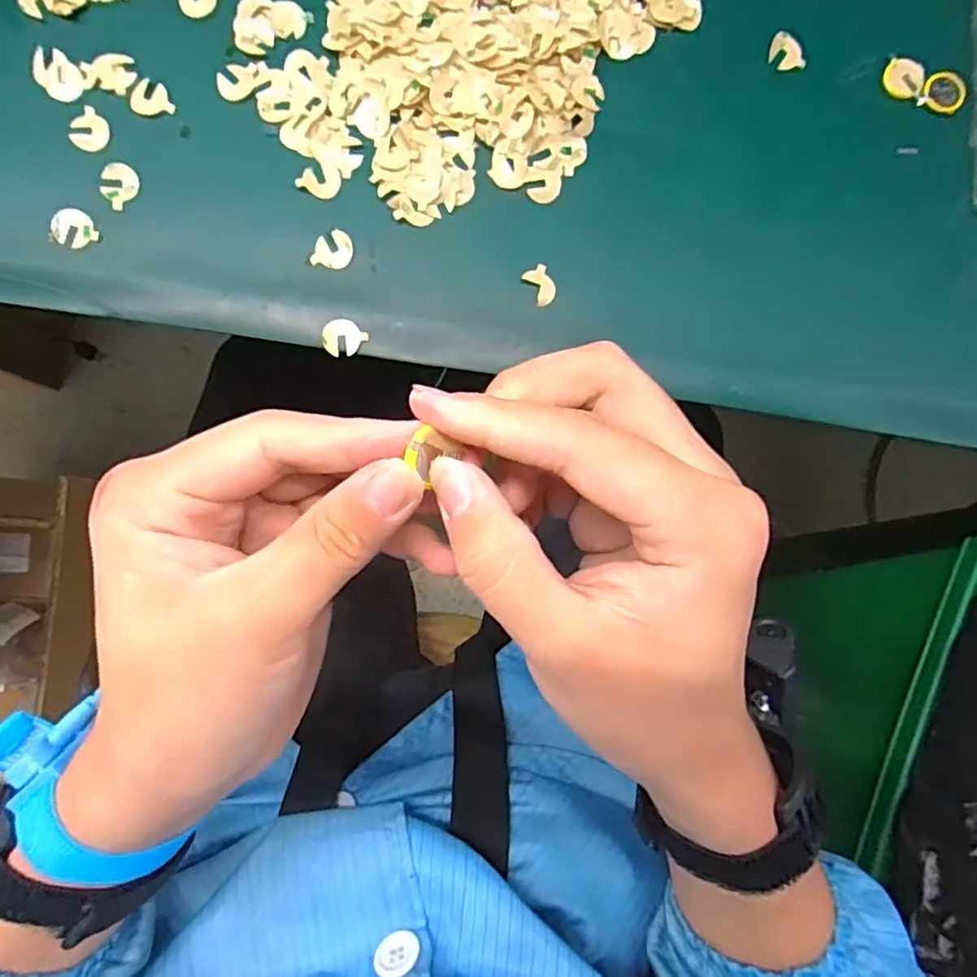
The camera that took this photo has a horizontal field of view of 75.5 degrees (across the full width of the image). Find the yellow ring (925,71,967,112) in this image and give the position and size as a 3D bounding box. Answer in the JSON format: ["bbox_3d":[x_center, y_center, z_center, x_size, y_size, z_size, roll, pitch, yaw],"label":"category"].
[{"bbox_3d":[0.223,-0.194,0.309,0.018,0.005,0.018,0,88,-1],"label":"yellow ring"}]

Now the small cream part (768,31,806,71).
[{"bbox_3d":[0.147,-0.215,0.309,0.018,0.004,0.017,3,88,-1],"label":"small cream part"}]

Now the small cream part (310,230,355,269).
[{"bbox_3d":[-0.073,-0.113,0.298,0.017,0.004,0.019,19,88,0],"label":"small cream part"}]

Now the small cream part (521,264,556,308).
[{"bbox_3d":[0.025,-0.096,0.300,0.013,0.004,0.017,-33,89,-2],"label":"small cream part"}]

